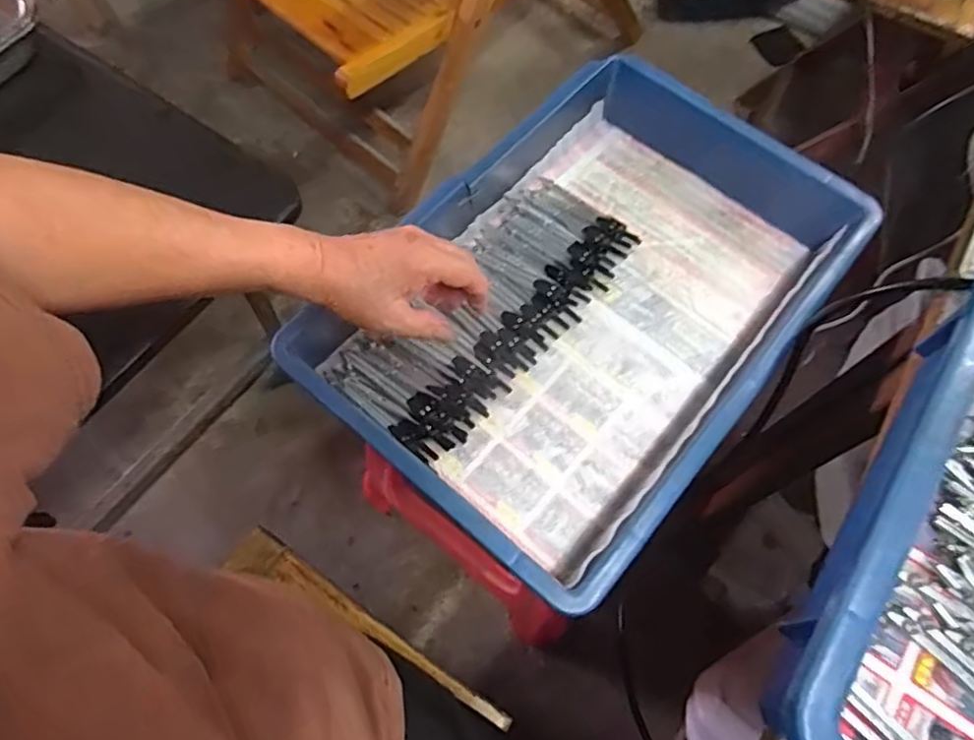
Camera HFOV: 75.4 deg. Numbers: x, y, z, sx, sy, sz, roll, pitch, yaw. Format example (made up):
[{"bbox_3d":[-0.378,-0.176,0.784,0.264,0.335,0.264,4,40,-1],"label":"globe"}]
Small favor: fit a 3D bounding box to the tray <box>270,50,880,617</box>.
[{"bbox_3d":[0.085,-0.059,0.528,0.287,0.077,0.425,39,71,14],"label":"tray"}]

